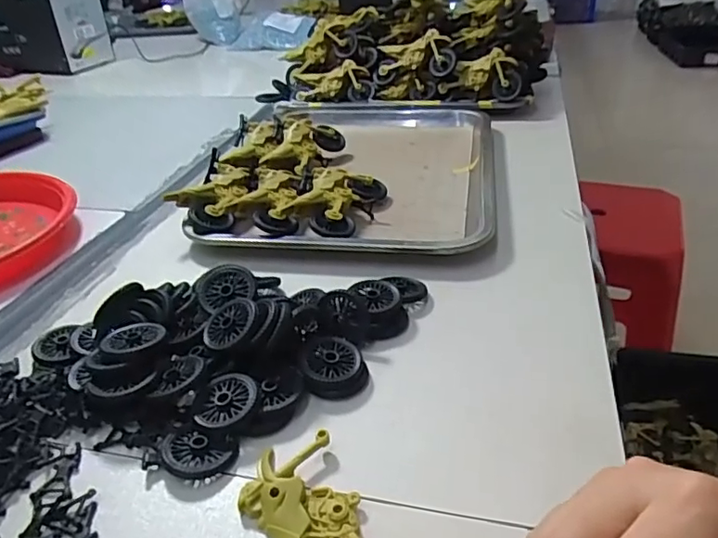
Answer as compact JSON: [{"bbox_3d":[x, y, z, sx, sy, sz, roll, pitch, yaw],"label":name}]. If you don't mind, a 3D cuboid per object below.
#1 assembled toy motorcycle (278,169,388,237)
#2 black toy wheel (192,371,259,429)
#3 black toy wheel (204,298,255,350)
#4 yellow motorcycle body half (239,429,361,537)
[{"bbox_3d":[-0.019,-0.059,0.508,0.059,0.036,0.117,7,33,18],"label":"assembled toy motorcycle"},{"bbox_3d":[-0.074,0.074,0.317,0.036,0.015,0.034,-3,31,2],"label":"black toy wheel"},{"bbox_3d":[-0.077,0.033,0.348,0.035,0.006,0.035,-14,47,15],"label":"black toy wheel"},{"bbox_3d":[-0.020,0.115,0.254,0.048,0.012,0.093,-17,33,-20],"label":"yellow motorcycle body half"}]

